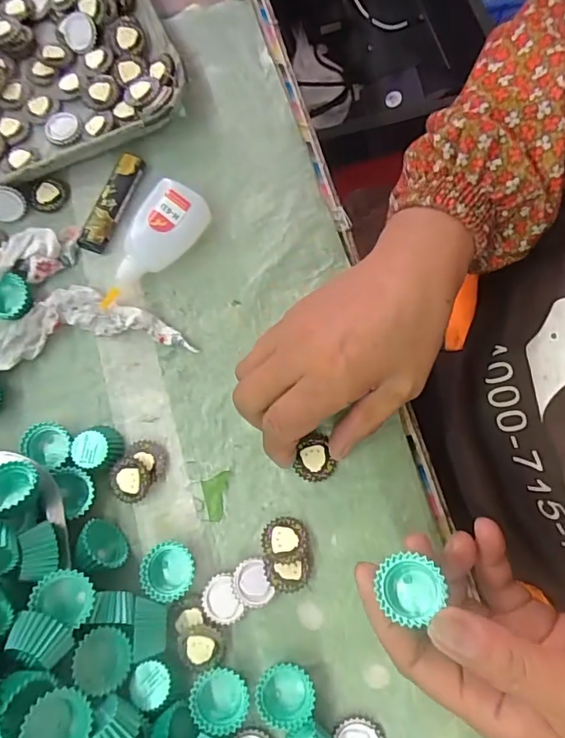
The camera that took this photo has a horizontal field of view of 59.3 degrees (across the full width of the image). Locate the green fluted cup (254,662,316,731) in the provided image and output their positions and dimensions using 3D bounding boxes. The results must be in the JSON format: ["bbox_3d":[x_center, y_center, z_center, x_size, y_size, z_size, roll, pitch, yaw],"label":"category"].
[{"bbox_3d":[0.002,0.183,0.280,0.032,0.014,0.030,0,75,1],"label":"green fluted cup"}]

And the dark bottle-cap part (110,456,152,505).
[{"bbox_3d":[-0.097,0.071,0.315,0.026,0.010,0.027,0,75,1],"label":"dark bottle-cap part"}]

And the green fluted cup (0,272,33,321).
[{"bbox_3d":[-0.190,-0.048,0.346,0.031,0.017,0.027,-37,78,-8],"label":"green fluted cup"}]

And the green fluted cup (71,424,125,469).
[{"bbox_3d":[-0.118,0.049,0.317,0.029,0.016,0.028,0,75,1],"label":"green fluted cup"}]

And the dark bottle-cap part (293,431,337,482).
[{"bbox_3d":[0.020,0.058,0.316,0.024,0.005,0.027,-8,75,-3],"label":"dark bottle-cap part"}]

